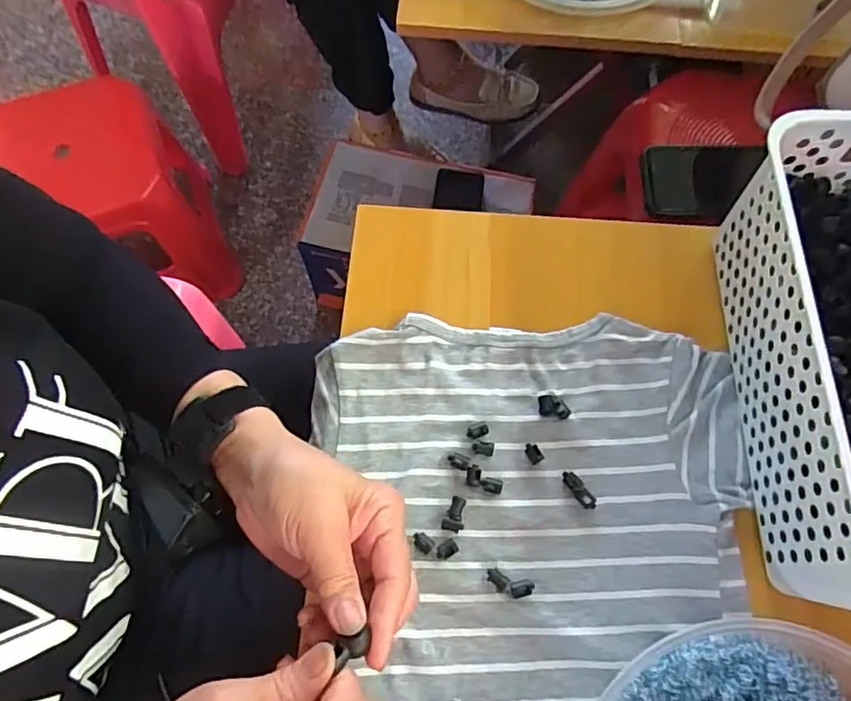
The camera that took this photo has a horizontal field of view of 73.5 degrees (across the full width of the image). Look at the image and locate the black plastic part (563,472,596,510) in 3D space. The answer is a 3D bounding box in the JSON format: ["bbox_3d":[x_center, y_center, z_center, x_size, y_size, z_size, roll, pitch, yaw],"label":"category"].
[{"bbox_3d":[0.104,0.094,0.384,0.010,0.004,0.029,-34,74,-12],"label":"black plastic part"}]

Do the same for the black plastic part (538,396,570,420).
[{"bbox_3d":[0.092,0.040,0.405,0.022,0.006,0.016,3,70,0],"label":"black plastic part"}]

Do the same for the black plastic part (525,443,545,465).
[{"bbox_3d":[0.074,0.070,0.391,0.010,0.005,0.015,-31,71,-11],"label":"black plastic part"}]

